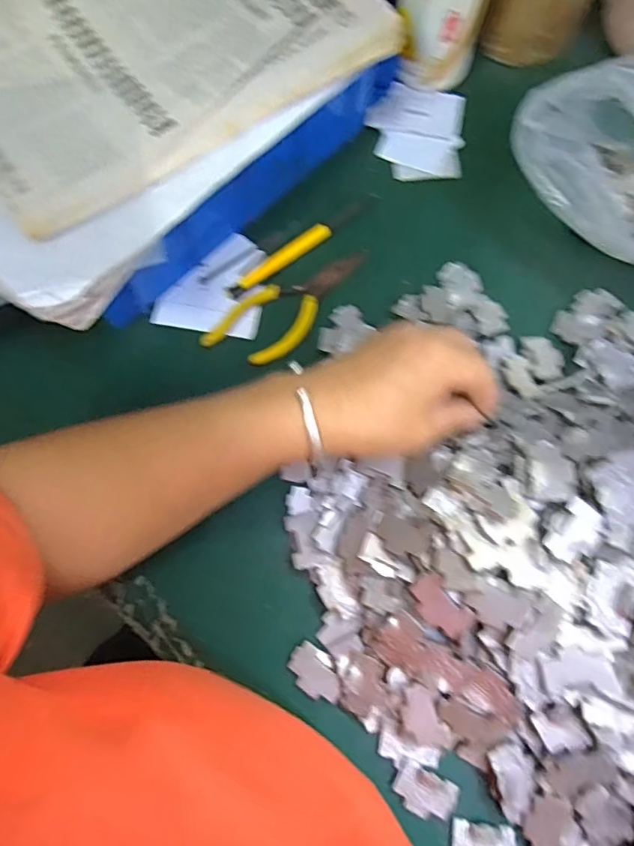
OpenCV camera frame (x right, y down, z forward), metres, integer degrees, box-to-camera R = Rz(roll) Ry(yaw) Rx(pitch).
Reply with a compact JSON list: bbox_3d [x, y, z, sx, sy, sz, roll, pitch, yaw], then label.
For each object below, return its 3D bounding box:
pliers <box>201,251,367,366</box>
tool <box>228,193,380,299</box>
[{"bbox_3d":[-0.020,-0.091,0.403,0.053,0.007,0.133,41,77,10],"label":"pliers"},{"bbox_3d":[-0.008,-0.139,0.415,0.141,0.010,0.015,-36,77,-11],"label":"tool"}]

